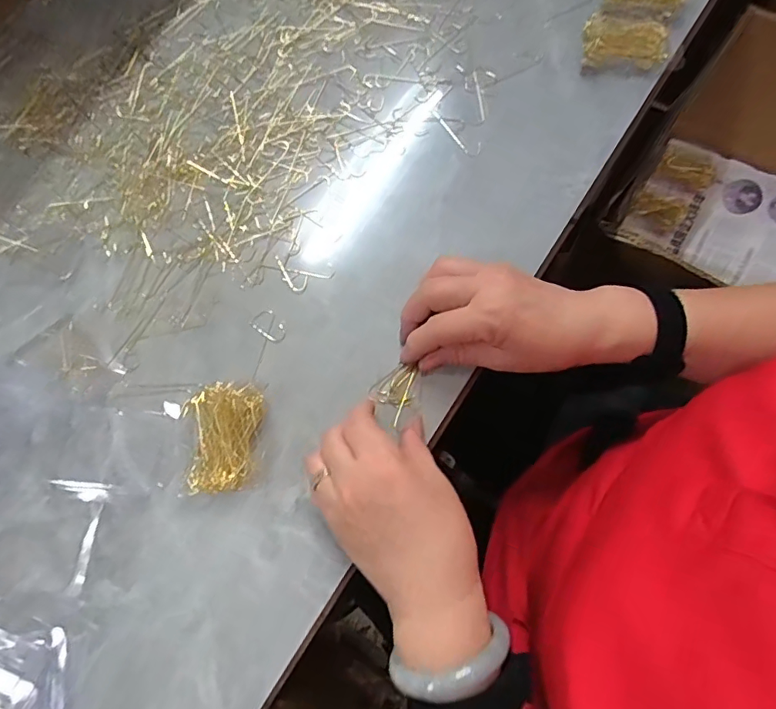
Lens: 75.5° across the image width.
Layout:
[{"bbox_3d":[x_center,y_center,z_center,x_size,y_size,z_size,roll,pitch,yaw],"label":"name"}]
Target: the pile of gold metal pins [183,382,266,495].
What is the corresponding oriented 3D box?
[{"bbox_3d":[-0.110,0.057,0.345,0.049,0.022,0.069,-7,72,0],"label":"pile of gold metal pins"}]

